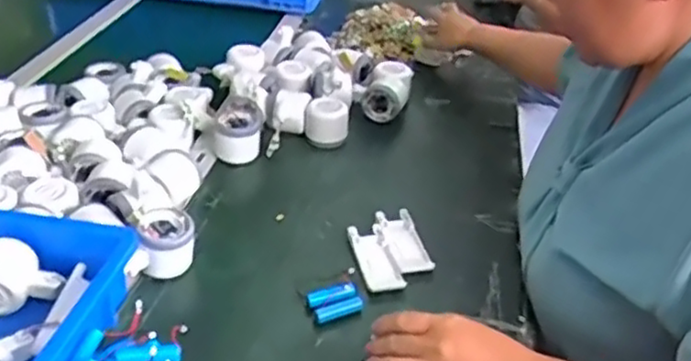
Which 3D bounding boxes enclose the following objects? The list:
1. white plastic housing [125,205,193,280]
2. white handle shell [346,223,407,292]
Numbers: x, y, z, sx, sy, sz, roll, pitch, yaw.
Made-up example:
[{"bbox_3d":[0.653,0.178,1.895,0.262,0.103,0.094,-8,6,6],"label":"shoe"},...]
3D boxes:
[{"bbox_3d":[-0.185,0.068,0.711,0.057,0.059,0.067,1,33,-4],"label":"white plastic housing"},{"bbox_3d":[0.033,0.083,0.748,0.040,0.009,0.103,-5,34,-13],"label":"white handle shell"}]

